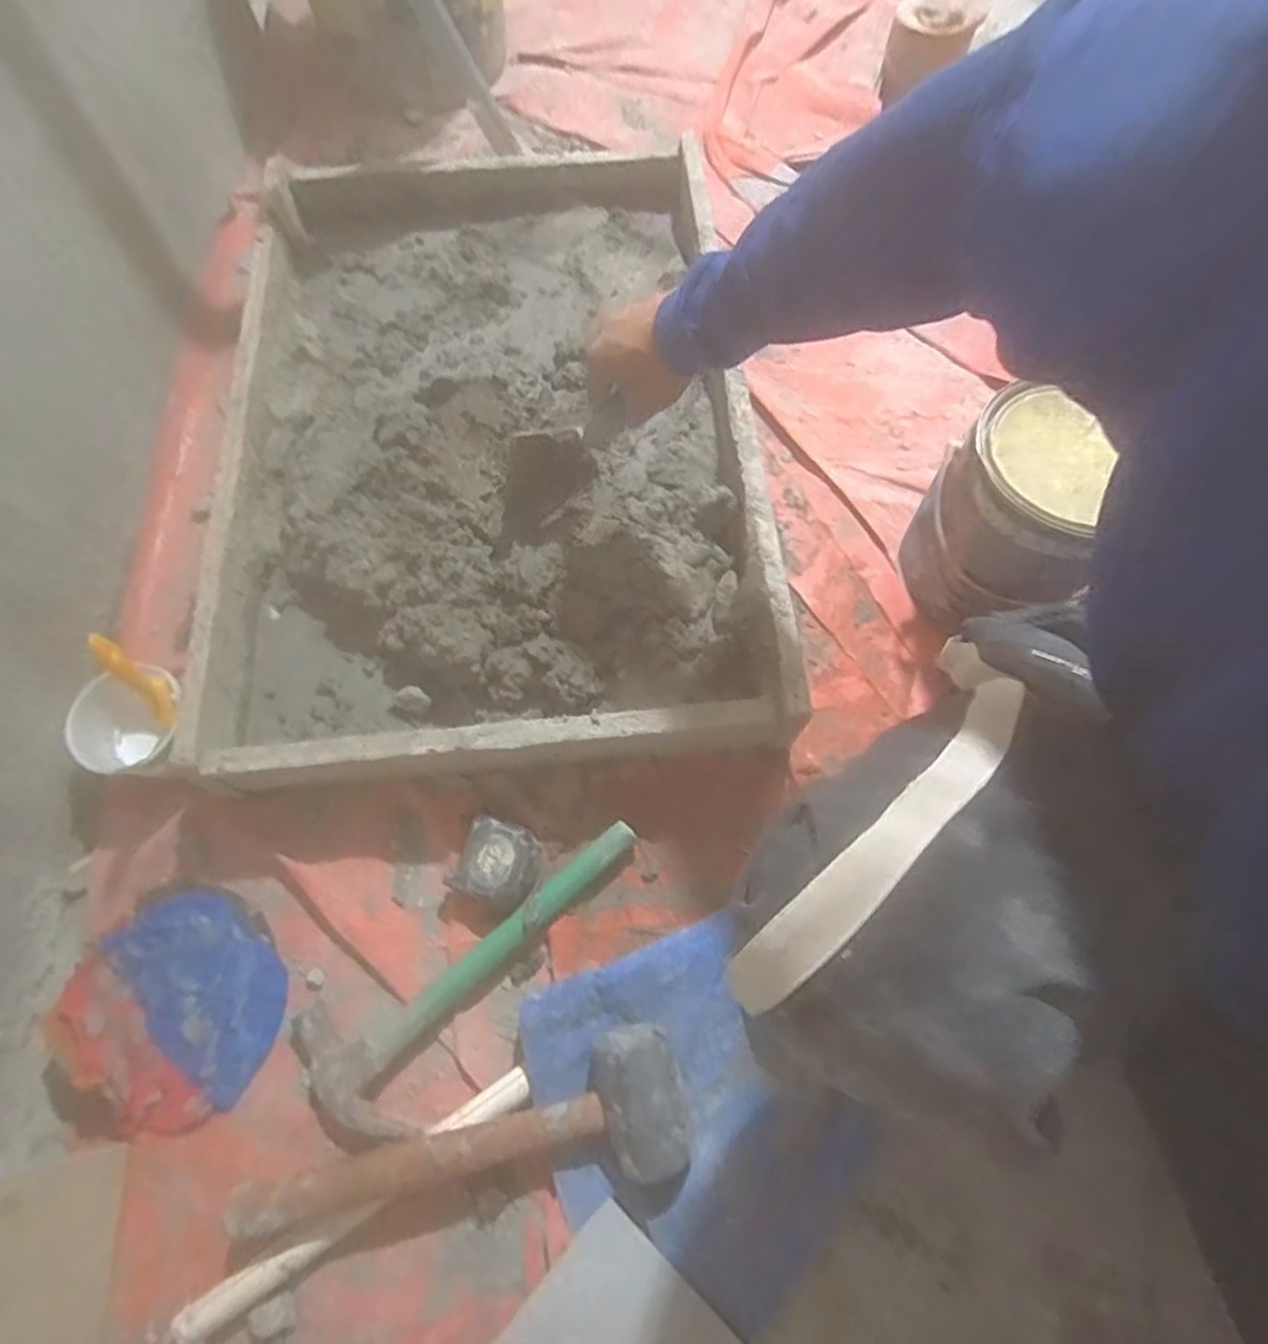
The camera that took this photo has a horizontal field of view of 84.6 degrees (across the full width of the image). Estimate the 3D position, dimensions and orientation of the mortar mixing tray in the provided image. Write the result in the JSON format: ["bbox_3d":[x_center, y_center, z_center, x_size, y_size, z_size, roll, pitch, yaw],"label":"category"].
[{"bbox_3d":[-0.144,-0.266,0.728,0.495,0.099,0.731,-5,69,-1],"label":"mortar mixing tray"}]

